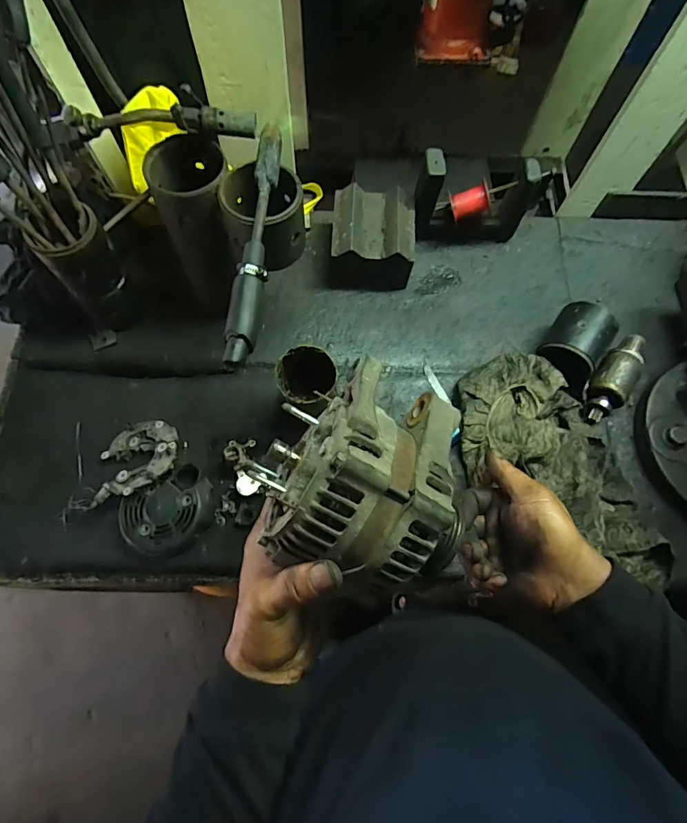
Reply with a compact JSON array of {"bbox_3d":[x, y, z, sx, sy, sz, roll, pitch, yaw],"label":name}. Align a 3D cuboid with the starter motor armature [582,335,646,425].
[{"bbox_3d":[0.384,-0.049,0.621,0.056,0.039,0.150,40,73,12],"label":"starter motor armature"}]

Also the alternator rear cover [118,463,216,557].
[{"bbox_3d":[-0.221,0.132,0.571,0.114,0.034,0.091,-31,73,-12],"label":"alternator rear cover"}]

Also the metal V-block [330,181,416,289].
[{"bbox_3d":[0.040,-0.259,0.674,0.125,0.095,0.112,2,70,-1],"label":"metal V-block"}]

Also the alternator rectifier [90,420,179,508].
[{"bbox_3d":[-0.270,0.062,0.586,0.108,0.050,0.099,-12,70,-6],"label":"alternator rectifier"}]

